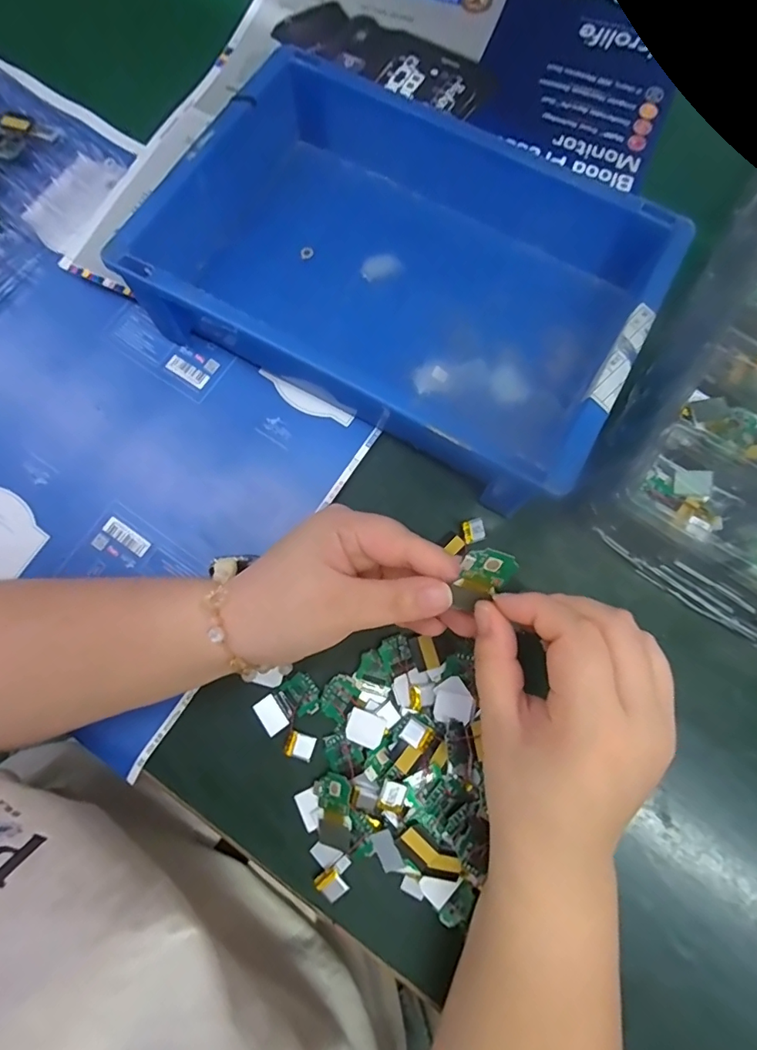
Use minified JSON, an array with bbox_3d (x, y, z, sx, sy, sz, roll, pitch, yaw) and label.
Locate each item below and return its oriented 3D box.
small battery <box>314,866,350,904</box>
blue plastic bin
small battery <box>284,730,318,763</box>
[{"bbox_3d":[-0.027,0.206,0.286,0.014,0.006,0.017,-38,80,-8],"label":"small battery"},{"bbox_3d":[0.019,-0.161,0.333,0.315,0.070,0.203,28,79,6],"label":"blue plastic bin"},{"bbox_3d":[-0.047,0.134,0.299,0.017,0.004,0.014,18,78,4],"label":"small battery"}]

